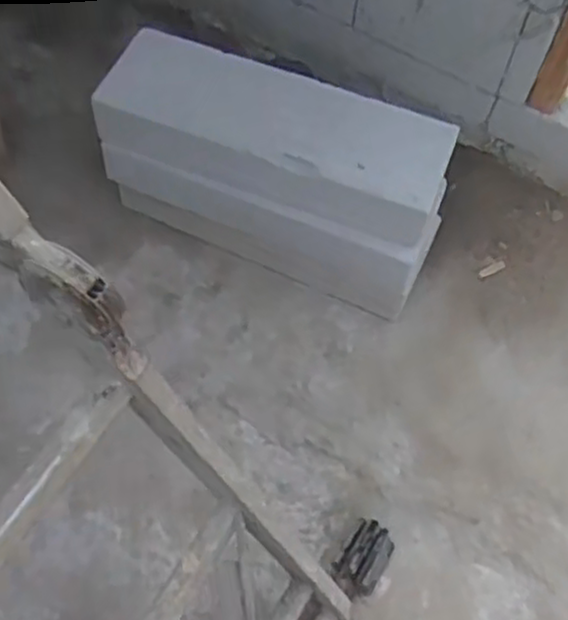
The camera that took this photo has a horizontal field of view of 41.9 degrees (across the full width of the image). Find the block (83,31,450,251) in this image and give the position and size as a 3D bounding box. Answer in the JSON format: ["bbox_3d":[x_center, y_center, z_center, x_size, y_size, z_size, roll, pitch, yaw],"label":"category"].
[{"bbox_3d":[-0.023,-0.297,1.284,0.586,0.111,0.227,19,63,7],"label":"block"}]

